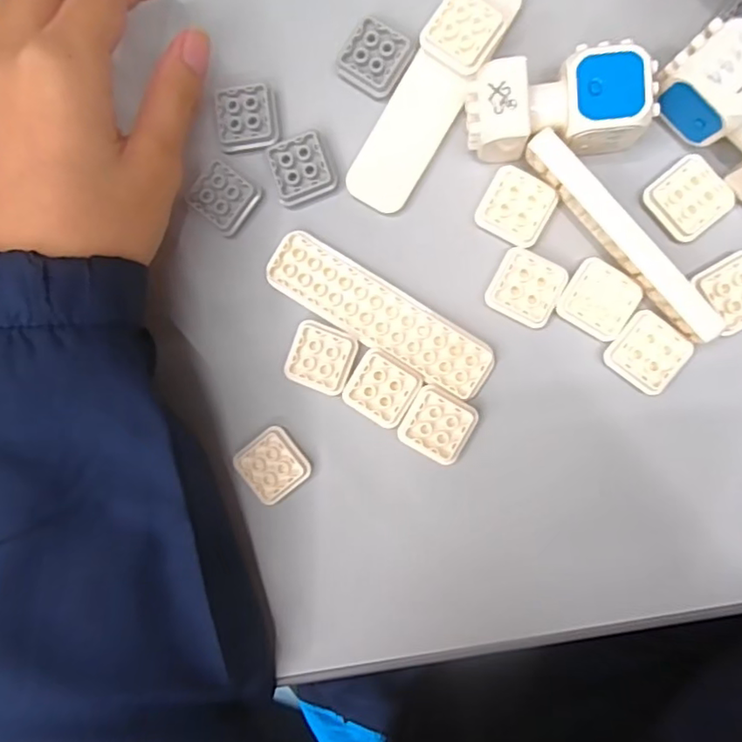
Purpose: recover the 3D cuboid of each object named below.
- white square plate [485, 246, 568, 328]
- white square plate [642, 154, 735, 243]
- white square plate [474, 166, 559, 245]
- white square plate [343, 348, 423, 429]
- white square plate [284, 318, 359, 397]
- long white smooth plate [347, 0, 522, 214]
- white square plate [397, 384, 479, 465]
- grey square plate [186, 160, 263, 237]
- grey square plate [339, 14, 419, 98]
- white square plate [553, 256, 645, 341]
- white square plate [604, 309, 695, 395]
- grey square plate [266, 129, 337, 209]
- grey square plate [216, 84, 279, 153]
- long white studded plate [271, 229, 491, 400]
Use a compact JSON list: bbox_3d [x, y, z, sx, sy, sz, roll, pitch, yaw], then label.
[{"bbox_3d":[0.065,-0.035,0.239,0.028,0.007,0.027,28,99,4],"label":"white square plate"},{"bbox_3d":[0.129,-0.070,0.230,0.028,0.004,0.027,-41,89,10],"label":"white square plate"},{"bbox_3d":[0.061,-0.069,0.238,0.027,0.006,0.027,28,99,4],"label":"white square plate"},{"bbox_3d":[0.005,0.007,0.247,0.028,0.007,0.028,30,99,4],"label":"white square plate"},{"bbox_3d":[-0.022,-0.006,0.250,0.028,0.007,0.027,20,98,6],"label":"white square plate"},{"bbox_3d":[0.026,-0.117,0.240,0.030,0.007,0.103,32,99,4],"label":"long white smooth plate"},{"bbox_3d":[0.029,0.023,0.245,0.028,0.009,0.027,29,99,4],"label":"white square plate"},{"bbox_3d":[-0.065,-0.077,0.252,0.025,0.009,0.025,37,100,3],"label":"grey square plate"},{"bbox_3d":[0.002,-0.134,0.242,0.026,0.006,0.029,34,99,3],"label":"grey square plate"},{"bbox_3d":[0.094,-0.030,0.236,0.028,0.006,0.029,34,99,4],"label":"white square plate"},{"bbox_3d":[0.114,-0.007,0.234,0.028,0.005,0.028,40,100,2],"label":"white square plate"},{"bbox_3d":[-0.030,-0.087,0.248,0.026,0.007,0.026,-20,93,10],"label":"grey square plate"},{"bbox_3d":[-0.054,-0.111,0.249,0.025,0.004,0.027,-6,95,9],"label":"grey square plate"},{"bbox_3d":[0.003,-0.024,0.248,0.105,0.007,0.026,32,99,4],"label":"long white studded plate"}]

